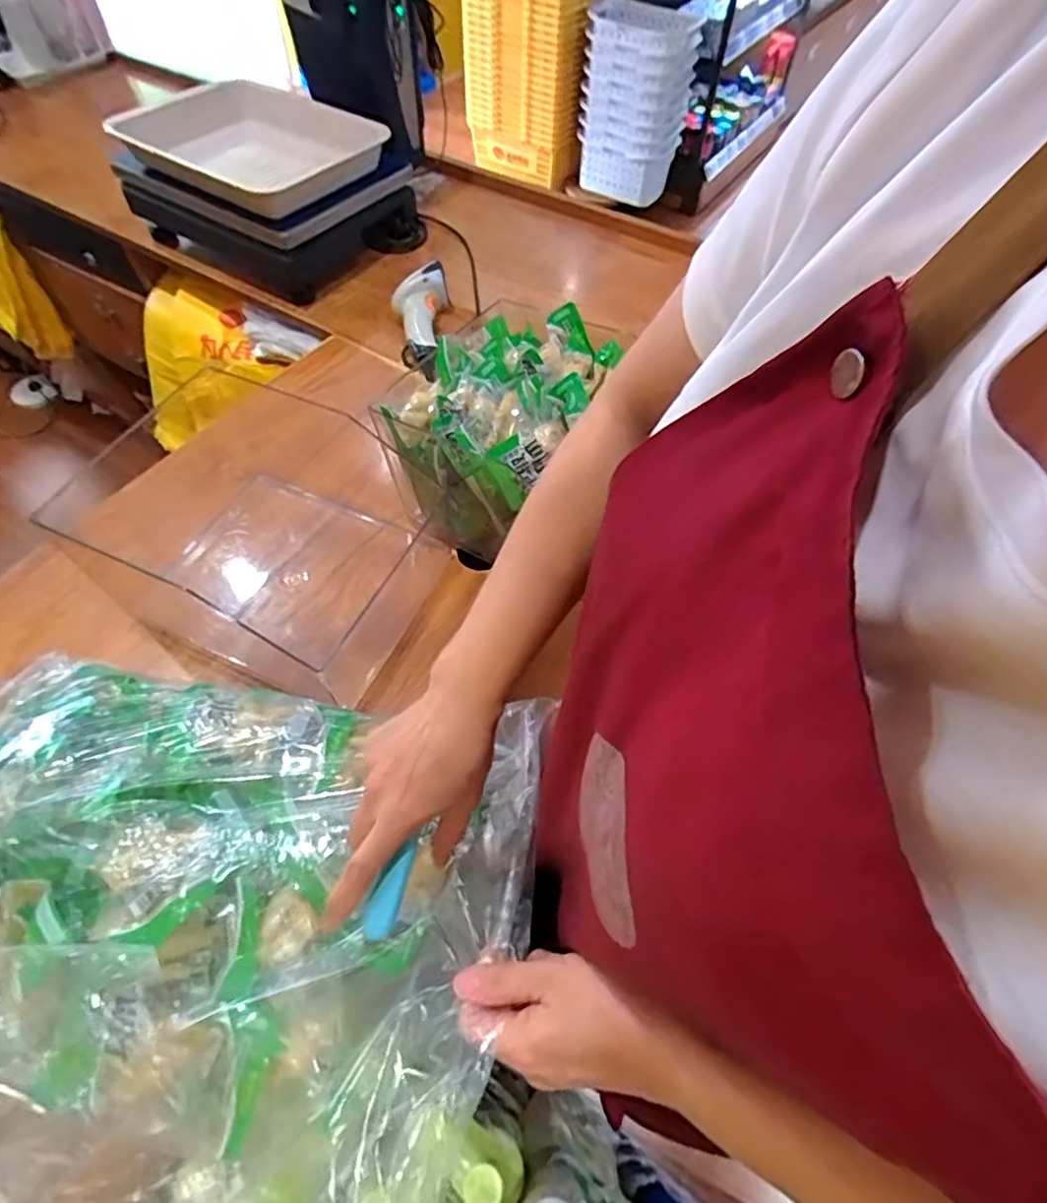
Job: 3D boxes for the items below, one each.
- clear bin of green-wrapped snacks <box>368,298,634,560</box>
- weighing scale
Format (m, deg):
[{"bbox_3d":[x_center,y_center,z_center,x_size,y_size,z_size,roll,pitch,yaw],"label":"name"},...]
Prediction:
[{"bbox_3d":[-0.013,-0.162,0.648,0.187,0.175,0.229,27,61,15],"label":"clear bin of green-wrapped snacks"},{"bbox_3d":[-0.383,-0.635,0.940,0.347,0.150,0.285,32,62,18],"label":"weighing scale"}]

